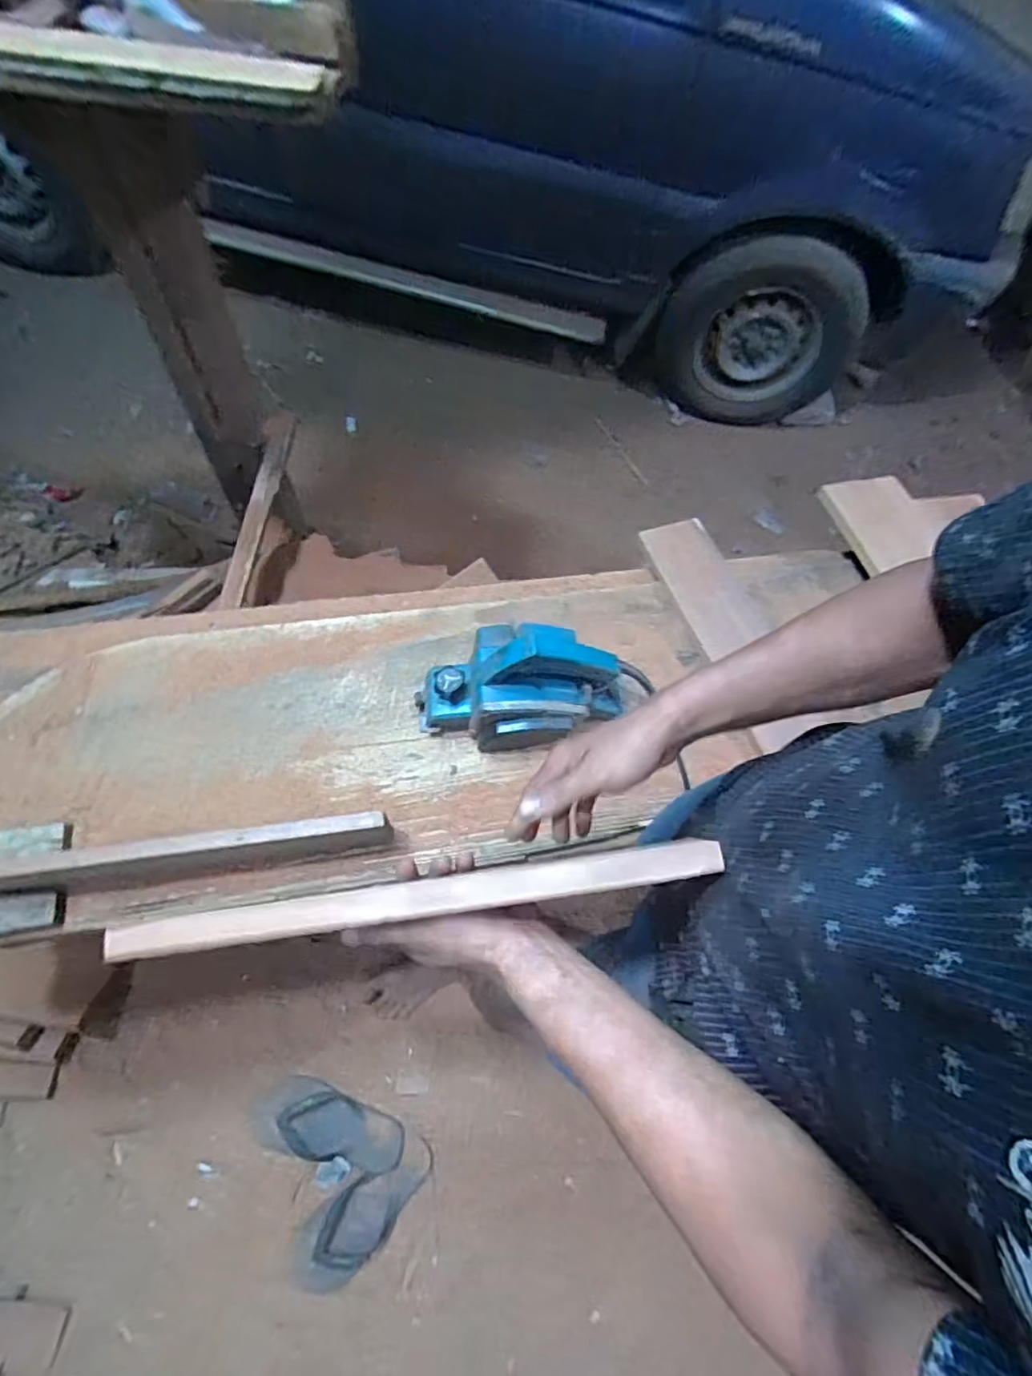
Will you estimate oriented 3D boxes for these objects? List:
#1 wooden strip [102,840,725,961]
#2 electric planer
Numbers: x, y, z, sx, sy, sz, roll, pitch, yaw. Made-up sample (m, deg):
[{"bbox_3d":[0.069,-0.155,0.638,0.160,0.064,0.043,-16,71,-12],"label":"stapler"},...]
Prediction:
[{"bbox_3d":[-0.076,0.149,0.421,0.430,0.026,0.026,-9,67,2],"label":"wooden strip"},{"bbox_3d":[0.004,-0.013,0.751,0.261,0.134,0.142,-6,67,-9],"label":"electric planer"}]

